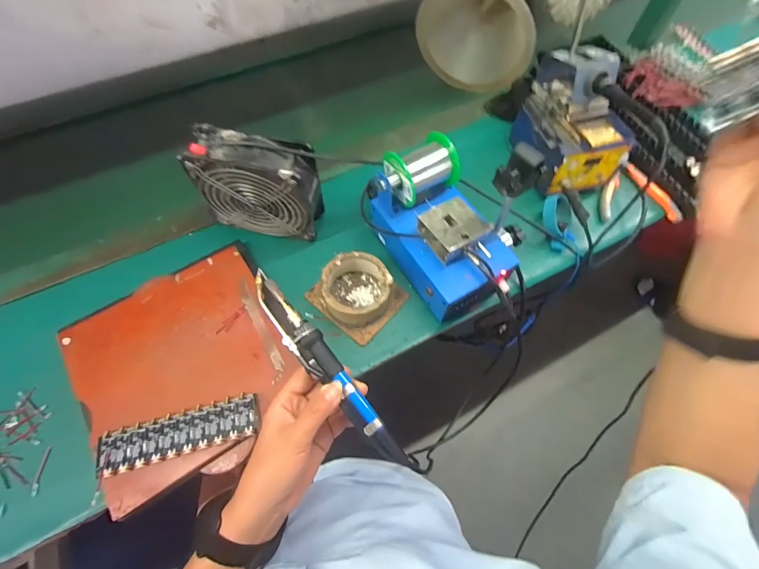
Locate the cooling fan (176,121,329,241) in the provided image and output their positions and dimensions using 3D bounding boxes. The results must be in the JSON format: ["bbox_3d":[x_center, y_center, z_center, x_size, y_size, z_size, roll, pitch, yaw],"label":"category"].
[{"bbox_3d":[-0.162,-0.127,0.489,0.159,0.143,0.057,8,62,5],"label":"cooling fan"}]

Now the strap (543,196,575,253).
[{"bbox_3d":[0.264,-0.092,0.550,0.040,0.018,0.084,-14,90,-6],"label":"strap"}]

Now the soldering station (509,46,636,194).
[{"bbox_3d":[0.295,-0.252,0.556,0.121,0.141,0.165,-9,62,-4],"label":"soldering station"}]

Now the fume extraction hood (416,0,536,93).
[{"bbox_3d":[0.170,-0.427,0.589,0.172,0.141,0.173,20,64,11],"label":"fume extraction hood"}]

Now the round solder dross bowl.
[{"bbox_3d":[-0.030,0.007,0.492,0.086,0.049,0.086,0,62,1],"label":"round solder dross bowl"}]

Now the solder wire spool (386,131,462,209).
[{"bbox_3d":[0.056,-0.144,0.479,0.088,0.069,0.063,-28,65,-13],"label":"solder wire spool"}]

